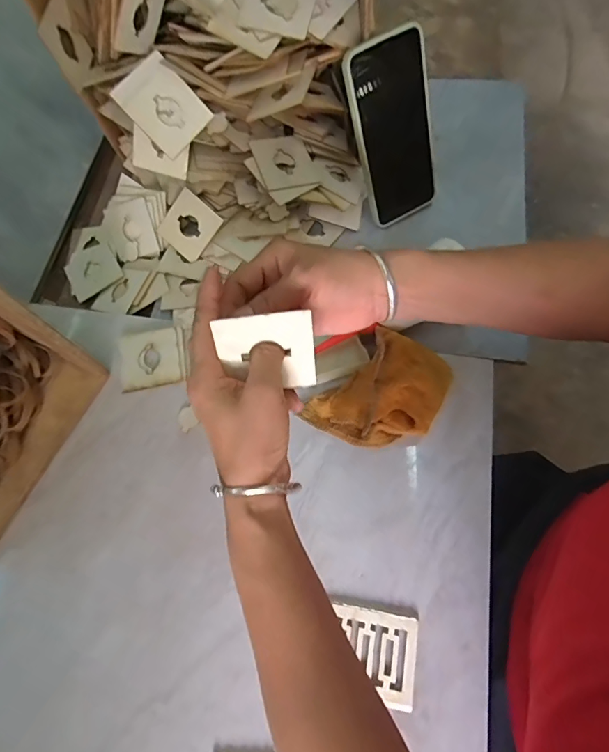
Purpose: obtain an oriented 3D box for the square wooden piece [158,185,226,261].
[{"bbox_3d":[-0.133,-0.174,0.497,0.061,0.005,0.062,39,105,5],"label":"square wooden piece"}]

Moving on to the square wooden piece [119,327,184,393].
[{"bbox_3d":[-0.161,-0.018,0.451,0.065,0.005,0.063,-11,70,-2],"label":"square wooden piece"}]

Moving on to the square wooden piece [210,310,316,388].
[{"bbox_3d":[-0.024,-0.014,0.282,0.060,0.059,0.004,-5,42,-1],"label":"square wooden piece"}]

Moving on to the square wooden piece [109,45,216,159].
[{"bbox_3d":[-0.137,-0.265,0.421,0.061,0.005,0.073,-47,115,0],"label":"square wooden piece"}]

